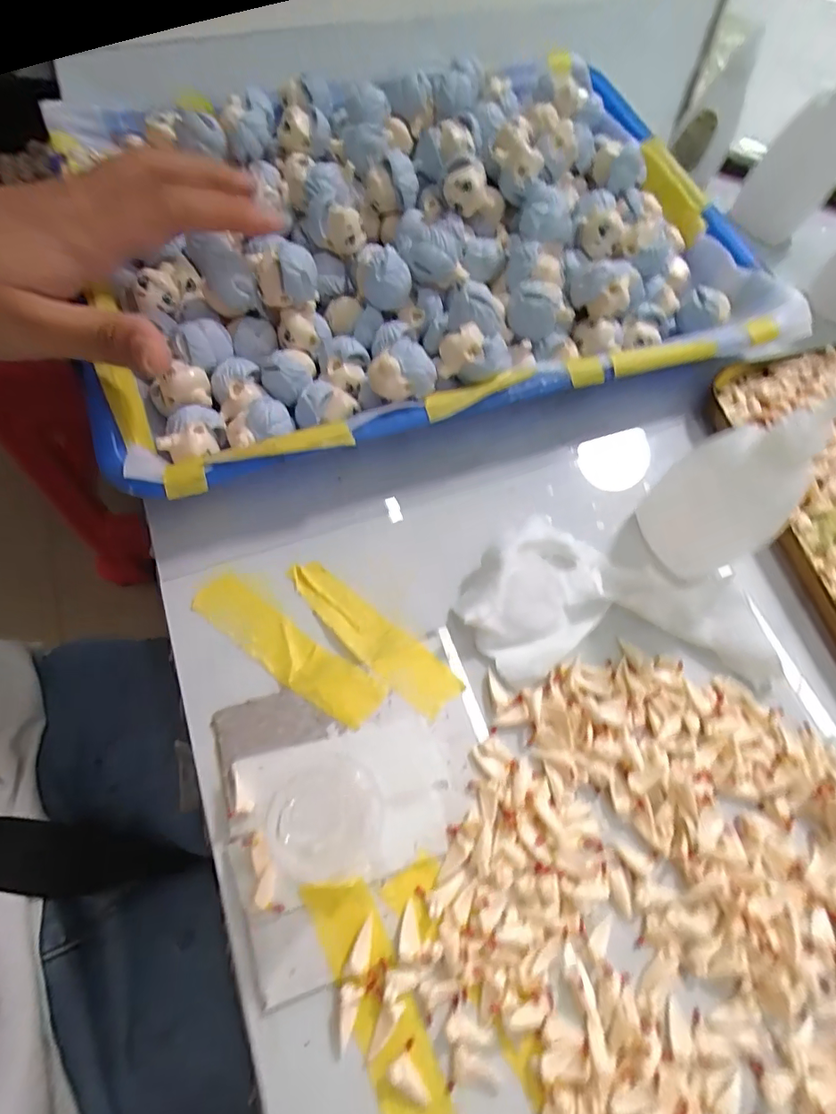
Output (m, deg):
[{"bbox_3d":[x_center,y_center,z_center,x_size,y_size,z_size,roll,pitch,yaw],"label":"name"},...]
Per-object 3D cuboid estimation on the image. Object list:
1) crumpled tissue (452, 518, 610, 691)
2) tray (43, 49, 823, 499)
[{"bbox_3d":[0.050,0.013,0.205,0.066,0.019,0.048,-39,73,-17],"label":"crumpled tissue"},{"bbox_3d":[-0.002,-0.171,0.254,0.321,0.042,0.239,-17,68,-9],"label":"tray"}]

